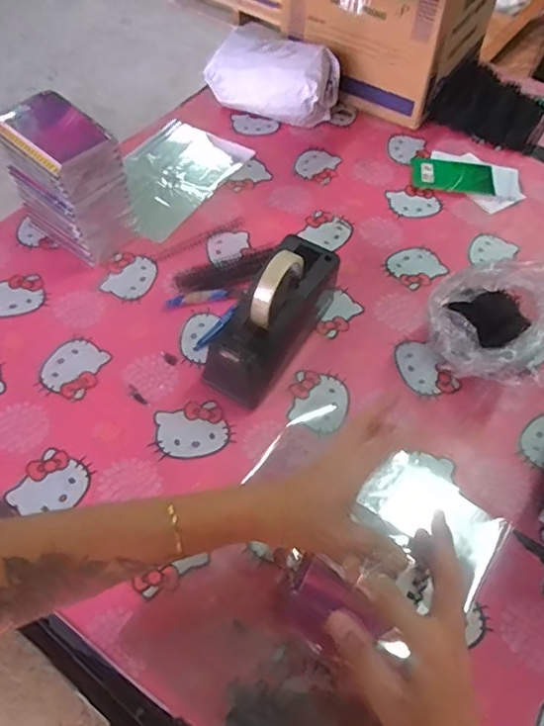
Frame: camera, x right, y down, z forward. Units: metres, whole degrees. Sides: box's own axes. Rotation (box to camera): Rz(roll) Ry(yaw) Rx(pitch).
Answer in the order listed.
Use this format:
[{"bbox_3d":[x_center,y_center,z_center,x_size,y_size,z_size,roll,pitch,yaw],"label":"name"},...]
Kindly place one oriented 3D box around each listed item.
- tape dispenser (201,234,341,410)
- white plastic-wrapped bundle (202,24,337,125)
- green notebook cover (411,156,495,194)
[{"bbox_3d":[0.002,-0.057,0.663,0.083,0.120,0.212,29,58,15],"label":"tape dispenser"},{"bbox_3d":[-0.003,-0.484,0.961,0.230,0.126,0.075,15,56,7],"label":"white plastic-wrapped bundle"},{"bbox_3d":[0.294,-0.304,0.903,0.126,0.005,0.074,11,55,4],"label":"green notebook cover"}]

